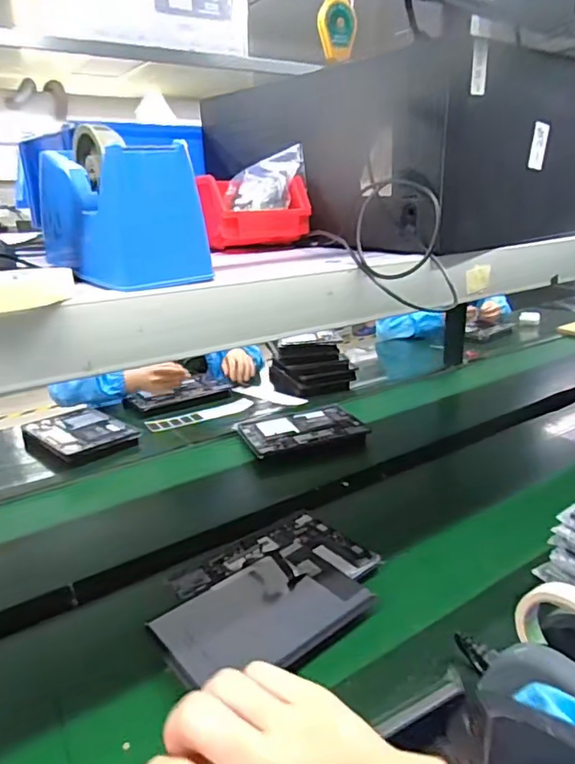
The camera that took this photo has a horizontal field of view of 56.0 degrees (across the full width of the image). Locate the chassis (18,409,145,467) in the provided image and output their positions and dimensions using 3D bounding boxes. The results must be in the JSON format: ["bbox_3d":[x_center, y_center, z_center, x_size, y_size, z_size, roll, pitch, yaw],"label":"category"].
[{"bbox_3d":[-0.465,0.113,1.189,0.259,0.029,0.184,17,27,40],"label":"chassis"}]

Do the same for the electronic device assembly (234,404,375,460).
[{"bbox_3d":[0.034,0.109,1.187,0.266,0.027,0.181,-7,21,-16],"label":"electronic device assembly"}]

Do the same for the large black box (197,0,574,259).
[{"bbox_3d":[0.151,-0.283,0.698,0.406,0.164,0.434,-18,26,-39],"label":"large black box"}]

